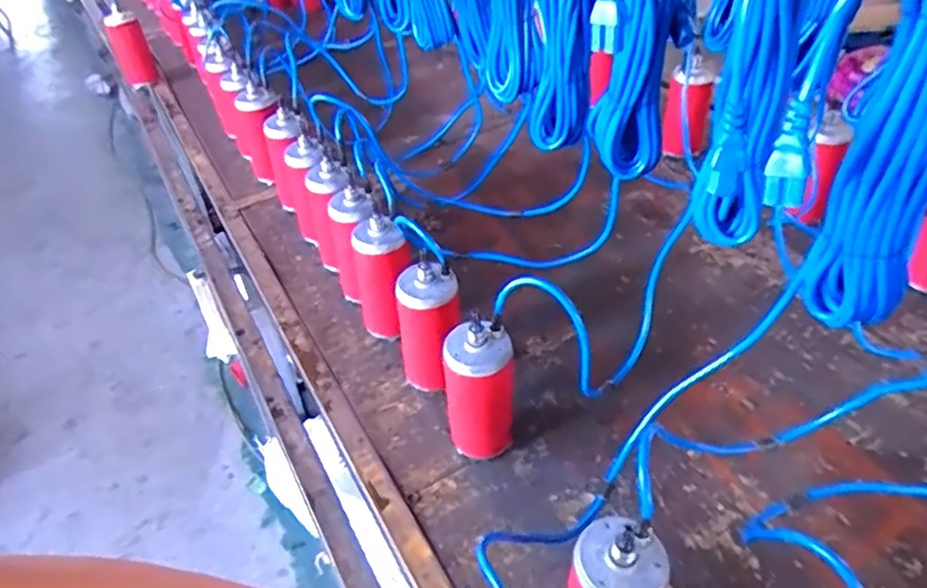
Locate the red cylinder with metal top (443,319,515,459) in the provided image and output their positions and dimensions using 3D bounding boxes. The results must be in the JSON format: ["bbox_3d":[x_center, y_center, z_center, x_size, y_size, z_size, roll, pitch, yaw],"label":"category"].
[{"bbox_3d":[0.020,0.122,0.743,0.077,0.183,0.069,-1,41,3],"label":"red cylinder with metal top"}]

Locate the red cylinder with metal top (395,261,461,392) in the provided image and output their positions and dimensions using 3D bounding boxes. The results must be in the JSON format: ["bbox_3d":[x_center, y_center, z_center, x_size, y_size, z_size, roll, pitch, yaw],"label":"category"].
[{"bbox_3d":[-0.043,0.048,0.826,0.077,0.190,0.061,-7,41,-3],"label":"red cylinder with metal top"}]

